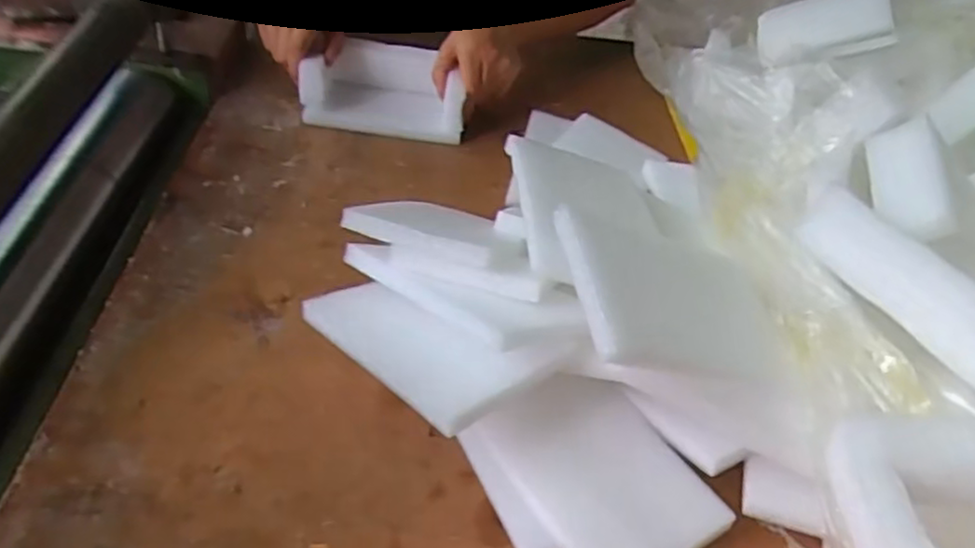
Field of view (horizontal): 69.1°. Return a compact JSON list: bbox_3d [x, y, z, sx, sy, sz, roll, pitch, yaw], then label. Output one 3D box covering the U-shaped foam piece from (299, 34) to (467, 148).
[{"bbox_3d":[-0.115,-0.212,0.813,0.173,0.065,0.096,7,42,-2],"label":"U-shaped foam piece"}]

